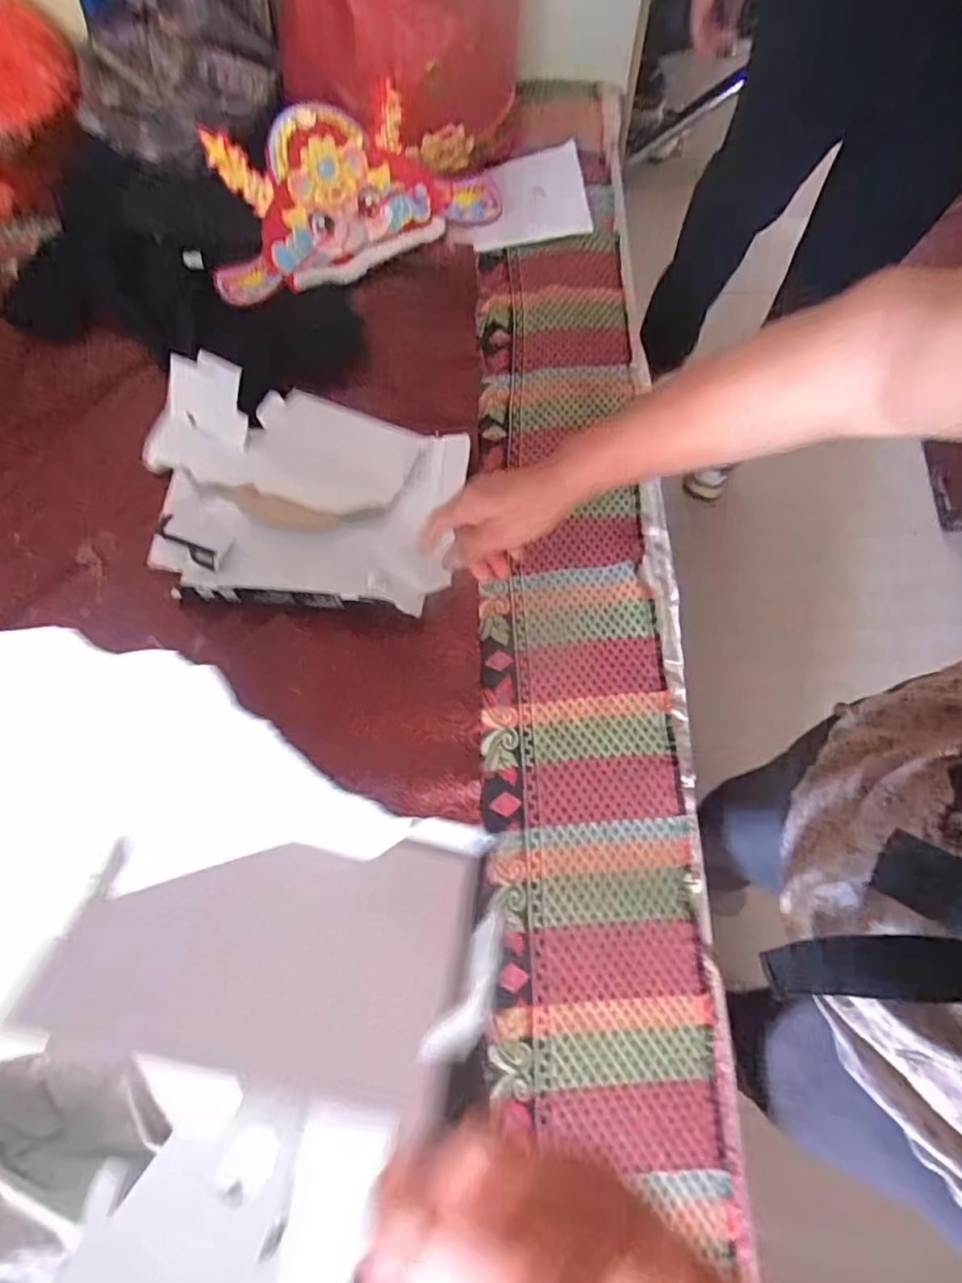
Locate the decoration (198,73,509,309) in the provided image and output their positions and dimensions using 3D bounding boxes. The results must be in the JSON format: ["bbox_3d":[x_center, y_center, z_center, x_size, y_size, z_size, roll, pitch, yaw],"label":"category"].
[{"bbox_3d":[-0.199,-0.645,0.846,0.433,0.127,0.175,-29,72,-8],"label":"decoration"}]

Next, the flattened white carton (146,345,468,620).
[{"bbox_3d":[-0.227,-0.191,0.735,0.393,0.094,0.298,6,70,1],"label":"flattened white carton"}]

